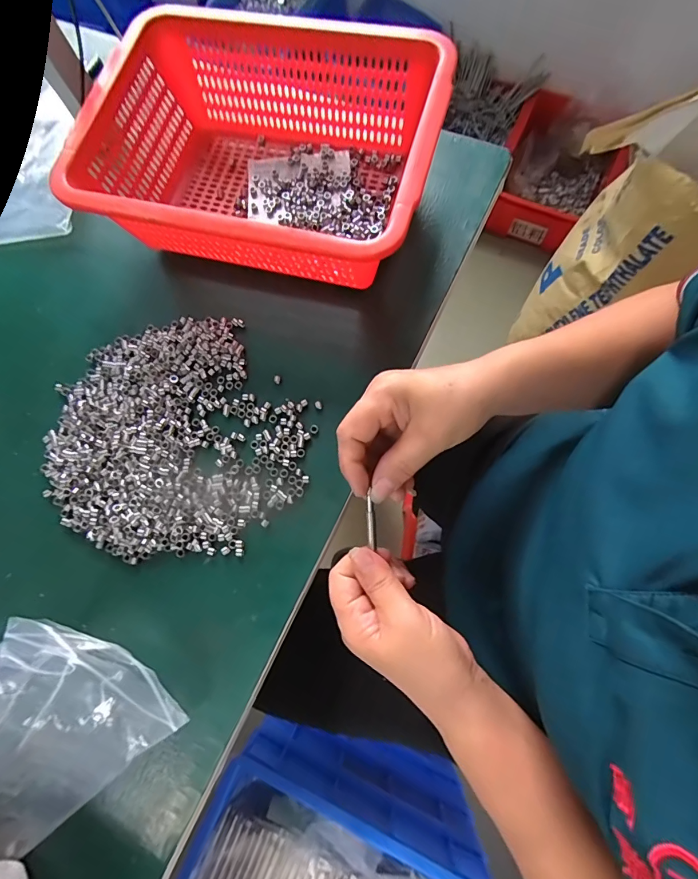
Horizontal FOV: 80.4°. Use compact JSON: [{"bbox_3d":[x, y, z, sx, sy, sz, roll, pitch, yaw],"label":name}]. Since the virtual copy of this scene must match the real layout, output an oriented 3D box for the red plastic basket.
[{"bbox_3d":[-0.077,-0.254,0.389,0.304,0.112,0.230,15,77,7],"label":"red plastic basket"}]

